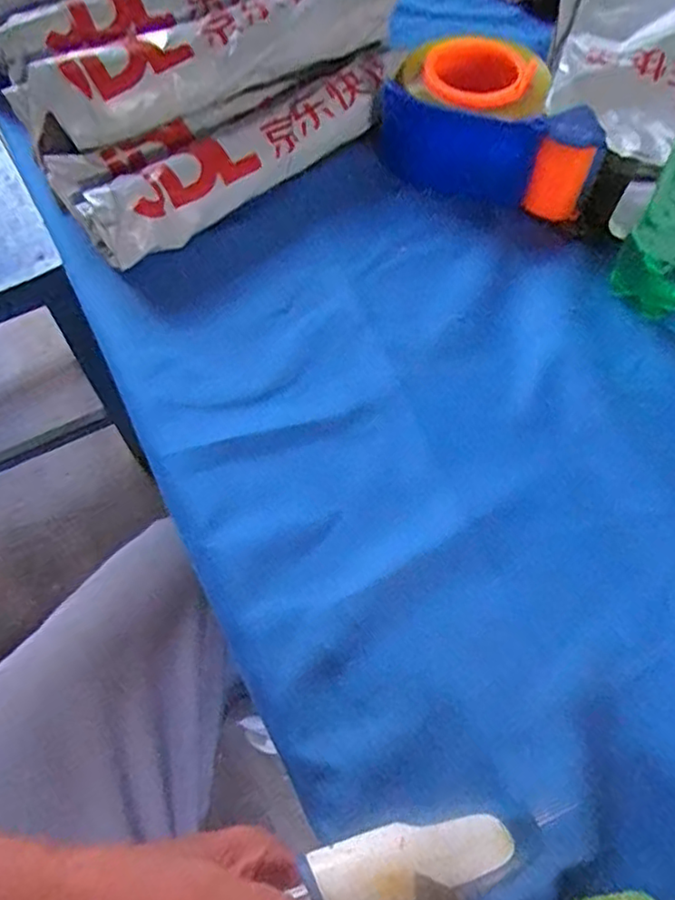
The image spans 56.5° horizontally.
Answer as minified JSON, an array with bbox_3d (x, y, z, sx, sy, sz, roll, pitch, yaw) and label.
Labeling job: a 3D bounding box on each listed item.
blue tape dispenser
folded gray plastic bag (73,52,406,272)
[{"bbox_3d":[0.108,-0.228,0.443,0.154,0.059,0.093,20,65,12],"label":"blue tape dispenser"},{"bbox_3d":[-0.061,-0.209,0.445,0.251,0.050,0.049,-35,67,-15],"label":"folded gray plastic bag"}]

